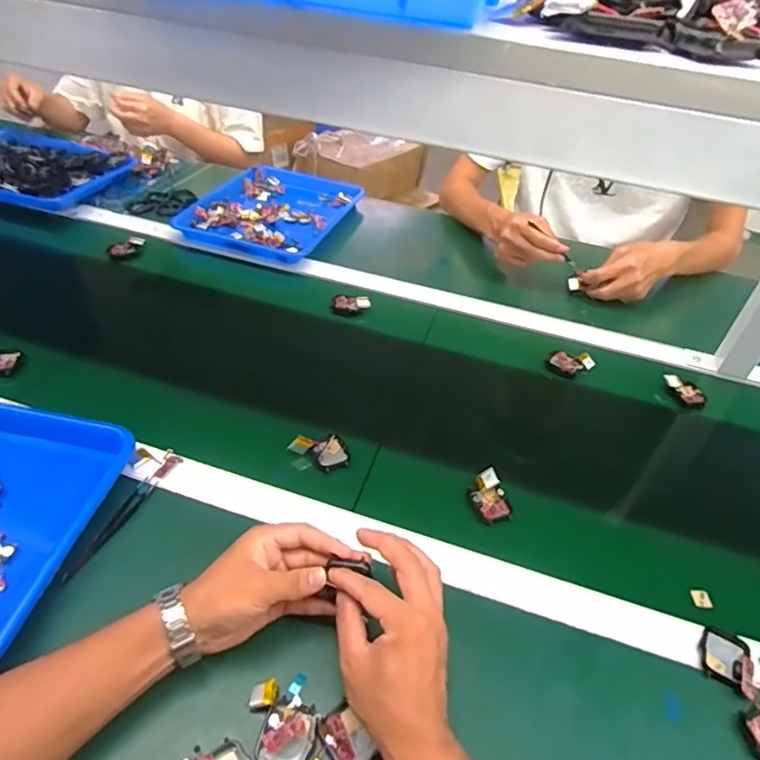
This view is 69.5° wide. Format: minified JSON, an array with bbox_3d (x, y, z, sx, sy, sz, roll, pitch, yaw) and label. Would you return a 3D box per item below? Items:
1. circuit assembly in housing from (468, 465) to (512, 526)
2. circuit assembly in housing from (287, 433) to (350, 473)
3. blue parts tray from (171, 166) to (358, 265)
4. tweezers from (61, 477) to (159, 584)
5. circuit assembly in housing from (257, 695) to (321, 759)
[{"bbox_3d":[0.114,0.120,0.569,0.036,0.025,0.051,-8,44,-15],"label":"circuit assembly in housing"},{"bbox_3d":[-0.062,0.076,0.604,0.063,0.018,0.042,23,44,17],"label":"circuit assembly in housing"},{"bbox_3d":[-0.189,-0.319,1.022,0.255,0.032,0.329,14,42,8],"label":"blue parts tray"},{"bbox_3d":[-0.250,0.139,0.518,0.015,0.009,0.118,15,43,10],"label":"tweezers"},{"bbox_3d":[-0.066,0.259,0.398,0.037,0.011,0.044,14,42,8],"label":"circuit assembly in housing"}]

